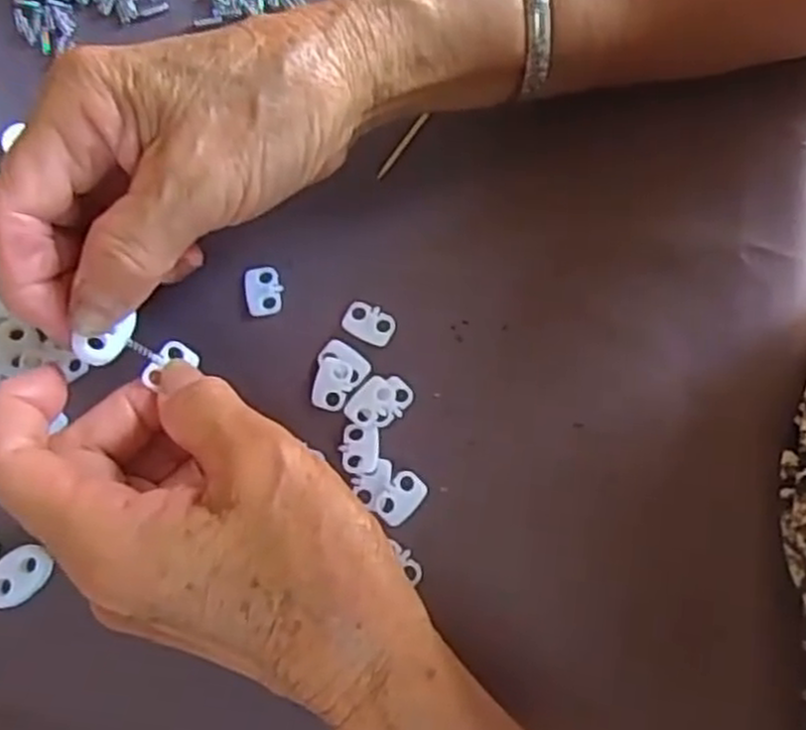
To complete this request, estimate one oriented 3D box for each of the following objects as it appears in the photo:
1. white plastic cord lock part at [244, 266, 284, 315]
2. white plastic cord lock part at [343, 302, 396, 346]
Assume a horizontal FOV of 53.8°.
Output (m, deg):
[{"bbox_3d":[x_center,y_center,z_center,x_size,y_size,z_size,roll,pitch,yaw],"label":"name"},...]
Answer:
[{"bbox_3d":[-0.052,-0.028,0.292,0.013,0.004,0.019,-9,75,-4],"label":"white plastic cord lock part"},{"bbox_3d":[-0.012,-0.016,0.289,0.019,0.004,0.013,20,75,5],"label":"white plastic cord lock part"}]

